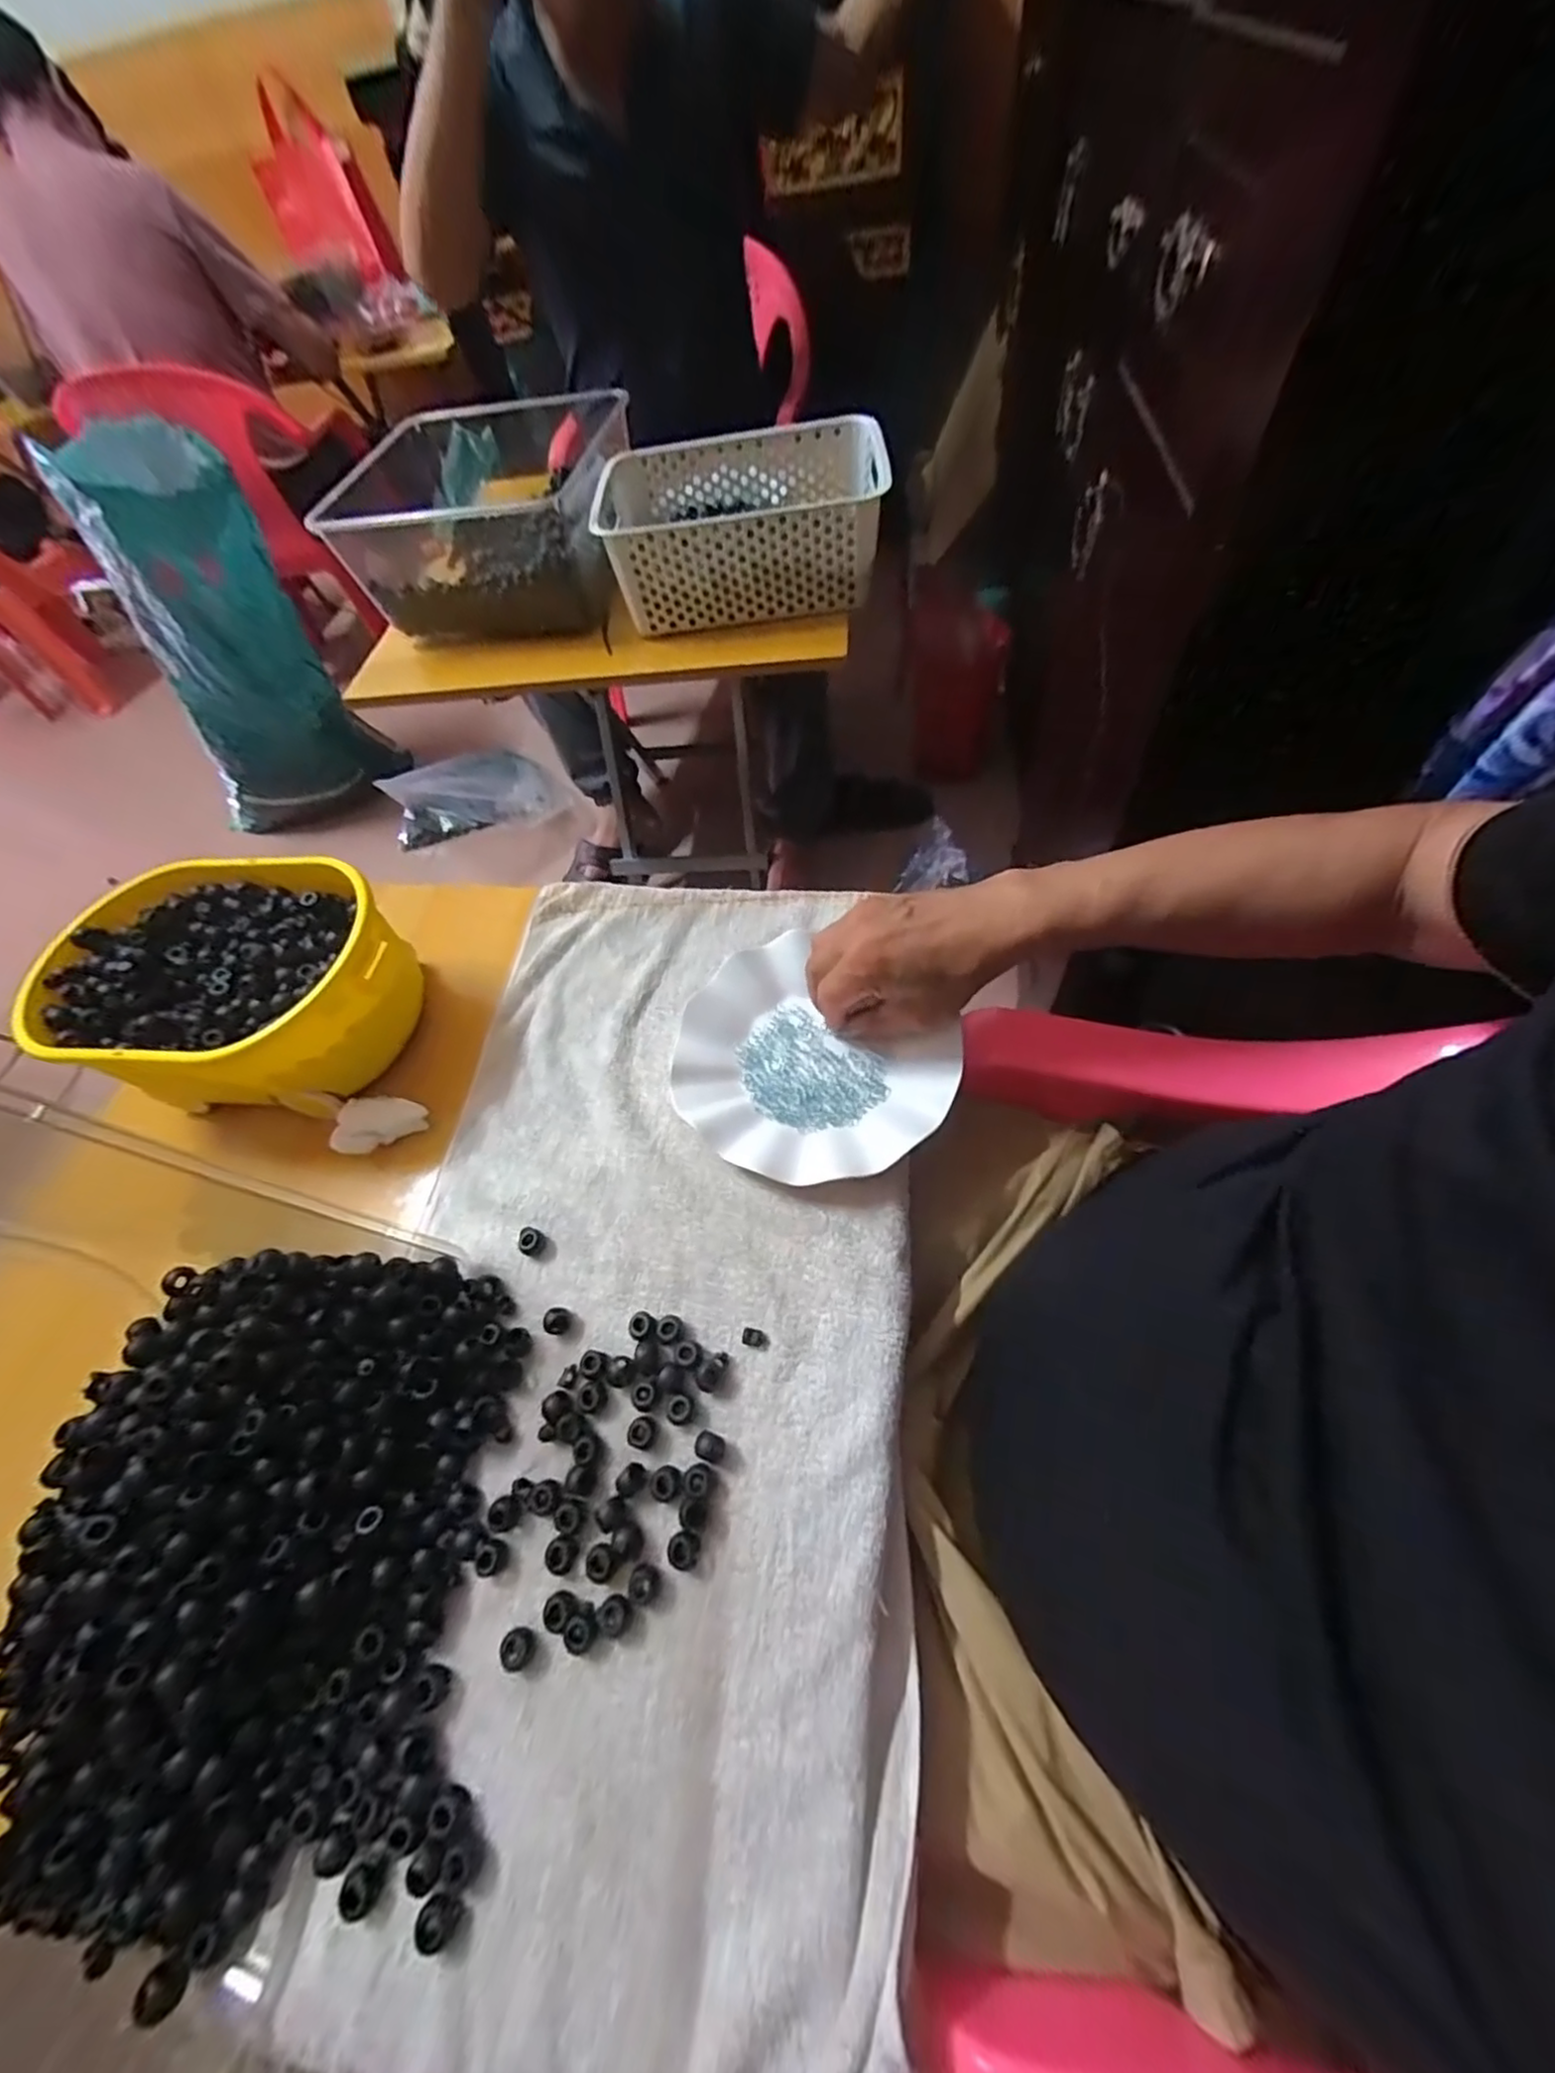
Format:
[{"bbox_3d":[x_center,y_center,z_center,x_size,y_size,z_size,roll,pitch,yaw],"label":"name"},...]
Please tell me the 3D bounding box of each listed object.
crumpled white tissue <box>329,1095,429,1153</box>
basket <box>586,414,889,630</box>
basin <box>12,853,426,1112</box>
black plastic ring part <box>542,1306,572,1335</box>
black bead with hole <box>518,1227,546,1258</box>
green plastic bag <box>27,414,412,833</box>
[{"bbox_3d":[-0.272,0.060,0.460,0.056,0.018,0.037,-5,58,4],"label":"crumpled white tissue"},{"bbox_3d":[-0.040,-0.579,0.764,0.305,0.107,0.215,-6,58,3],"label":"basket"},{"bbox_3d":[-0.376,-0.037,0.473,0.242,0.083,0.162,2,59,8],"label":"basin"},{"bbox_3d":[-0.126,0.162,0.384,0.014,0.009,0.014,-2,59,3],"label":"black plastic ring part"},{"bbox_3d":[-0.150,0.125,0.409,0.015,0.008,0.016,14,61,12],"label":"black bead with hole"},{"bbox_3d":[-1.044,-0.719,1.301,0.359,0.605,0.296,-40,63,-17],"label":"green plastic bag"}]

